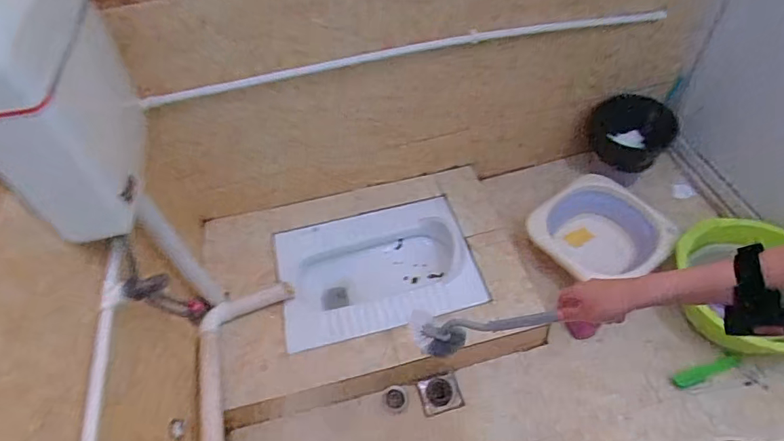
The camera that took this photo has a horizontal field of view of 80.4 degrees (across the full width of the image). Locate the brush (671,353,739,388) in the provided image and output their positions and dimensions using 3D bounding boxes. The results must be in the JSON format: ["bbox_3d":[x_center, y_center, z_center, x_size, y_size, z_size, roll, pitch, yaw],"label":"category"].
[{"bbox_3d":[0.850,0.408,1.254,0.188,0.018,0.041,-24,52,3],"label":"brush"}]

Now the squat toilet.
[{"bbox_3d":[-0.048,0.195,1.508,0.603,0.198,0.436,-11,51,-4],"label":"squat toilet"}]

